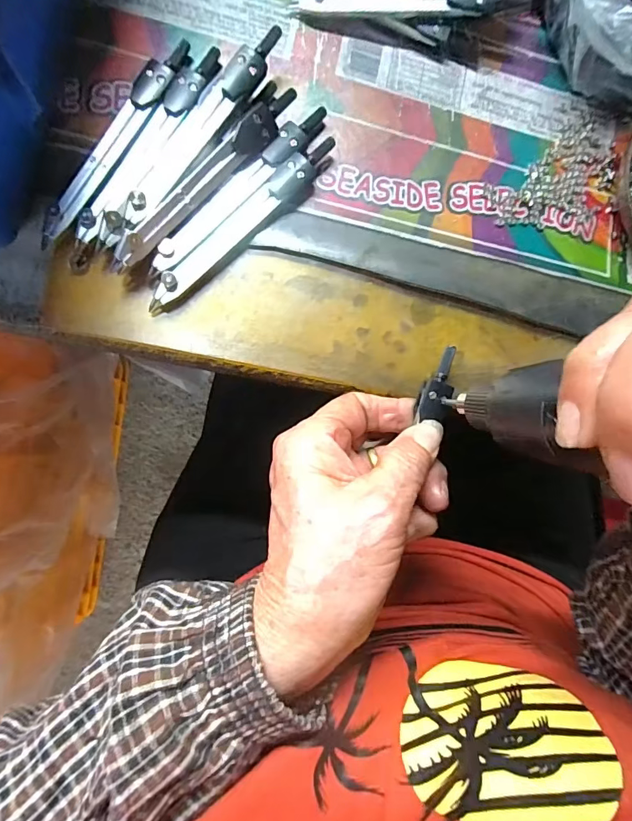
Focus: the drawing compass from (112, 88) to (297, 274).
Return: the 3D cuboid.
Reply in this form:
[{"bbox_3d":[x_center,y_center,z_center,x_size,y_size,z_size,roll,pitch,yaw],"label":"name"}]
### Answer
[{"bbox_3d":[-0.048,-0.104,0.190,0.011,0.013,0.113,43,82,-2],"label":"drawing compass"}]

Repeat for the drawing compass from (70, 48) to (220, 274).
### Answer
[{"bbox_3d":[-0.078,-0.117,0.193,0.013,0.013,0.122,31,82,-4],"label":"drawing compass"}]

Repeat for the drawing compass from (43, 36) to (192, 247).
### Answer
[{"bbox_3d":[-0.089,-0.123,0.194,0.014,0.010,0.115,30,82,-4],"label":"drawing compass"}]

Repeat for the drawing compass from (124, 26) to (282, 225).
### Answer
[{"bbox_3d":[-0.050,-0.128,0.192,0.014,0.013,0.110,35,82,-3],"label":"drawing compass"}]

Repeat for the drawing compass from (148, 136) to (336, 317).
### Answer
[{"bbox_3d":[-0.034,-0.087,0.196,0.014,0.010,0.114,45,81,-2],"label":"drawing compass"}]

